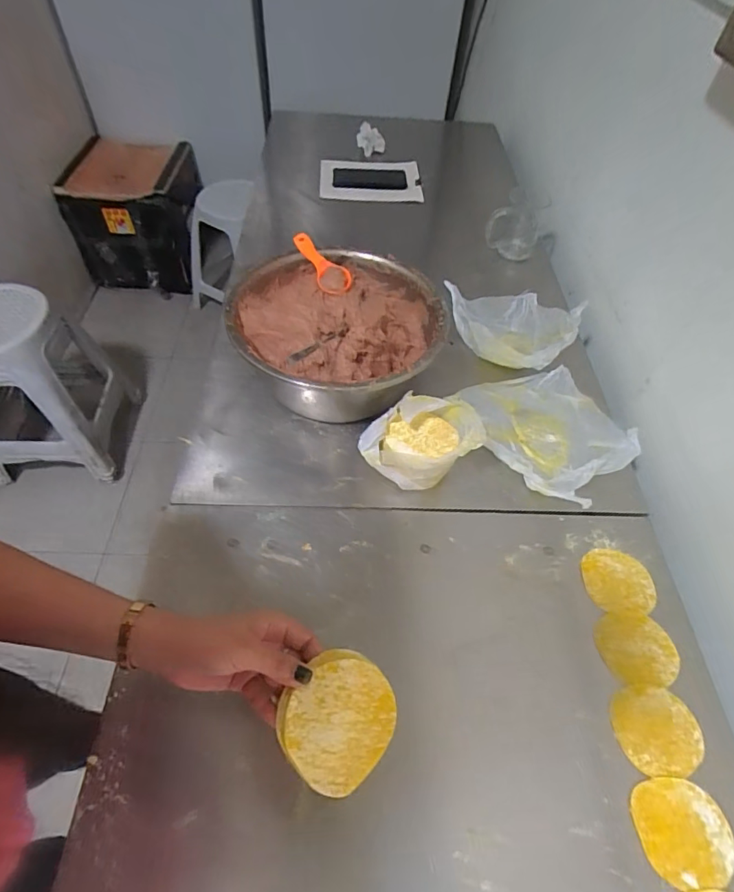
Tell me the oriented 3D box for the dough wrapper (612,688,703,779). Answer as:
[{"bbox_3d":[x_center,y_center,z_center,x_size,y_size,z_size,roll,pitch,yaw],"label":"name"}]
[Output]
[{"bbox_3d":[0.282,0.276,0.472,0.079,0.006,0.075,1,53,-2],"label":"dough wrapper"}]

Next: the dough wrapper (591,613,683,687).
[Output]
[{"bbox_3d":[0.288,0.216,0.517,0.081,0.004,0.073,0,53,-3],"label":"dough wrapper"}]

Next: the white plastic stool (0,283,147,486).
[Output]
[{"bbox_3d":[-0.939,-0.187,1.396,0.364,0.525,0.399,-1,53,-3],"label":"white plastic stool"}]

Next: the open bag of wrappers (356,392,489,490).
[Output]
[{"bbox_3d":[0.065,-0.004,0.615,0.139,0.089,0.094,7,53,3],"label":"open bag of wrappers"}]

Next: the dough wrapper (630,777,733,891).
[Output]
[{"bbox_3d":[0.279,0.338,0.425,0.080,0.004,0.074,-1,53,-3],"label":"dough wrapper"}]

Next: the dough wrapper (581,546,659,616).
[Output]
[{"bbox_3d":[0.290,0.155,0.561,0.079,0.004,0.075,4,53,0],"label":"dough wrapper"}]

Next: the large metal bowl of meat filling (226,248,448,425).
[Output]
[{"bbox_3d":[-0.040,-0.157,0.685,0.274,0.152,0.274,1,53,-2],"label":"large metal bowl of meat filling"}]

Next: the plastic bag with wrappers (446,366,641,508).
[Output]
[{"bbox_3d":[0.252,-0.029,0.677,0.193,0.043,0.233,-27,59,-21],"label":"plastic bag with wrappers"}]

